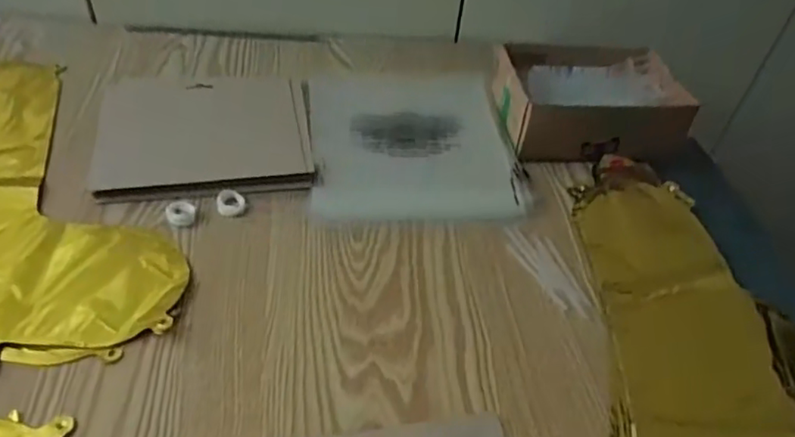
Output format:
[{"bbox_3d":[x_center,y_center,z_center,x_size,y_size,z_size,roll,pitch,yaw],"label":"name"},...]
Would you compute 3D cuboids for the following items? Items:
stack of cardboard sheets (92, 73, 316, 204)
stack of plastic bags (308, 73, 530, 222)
[{"bbox_3d":[-0.192,-0.093,0.609,0.202,0.010,0.189,-4,46,-11],"label":"stack of cardboard sheets"},{"bbox_3d":[0.013,-0.089,0.642,0.202,0.012,0.244,-1,45,-8],"label":"stack of plastic bags"}]

